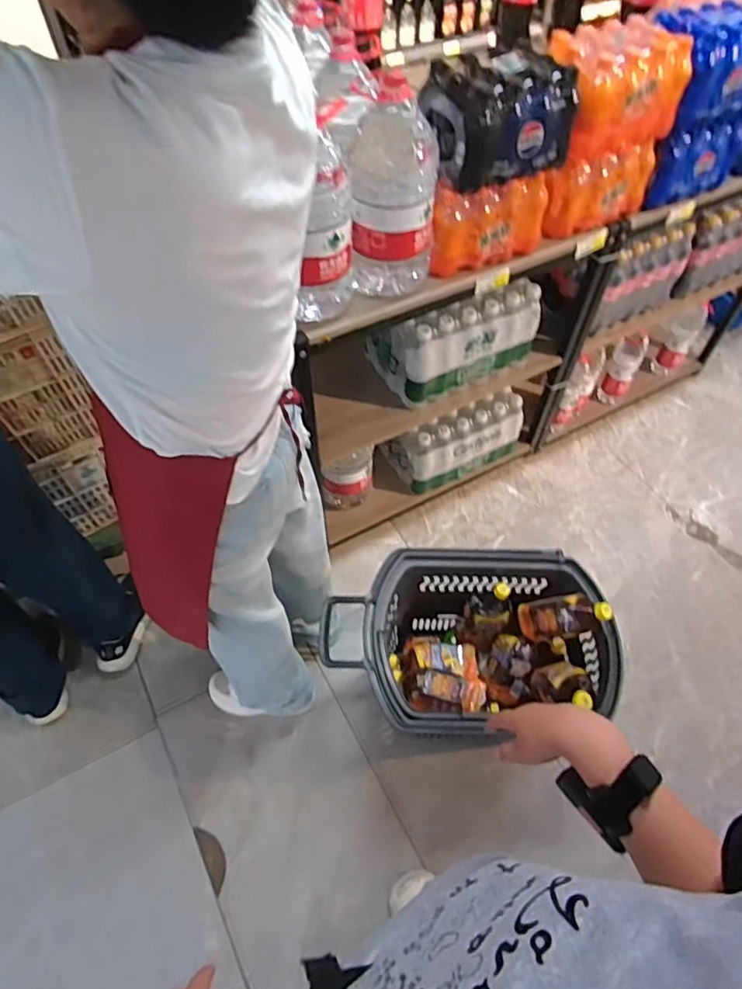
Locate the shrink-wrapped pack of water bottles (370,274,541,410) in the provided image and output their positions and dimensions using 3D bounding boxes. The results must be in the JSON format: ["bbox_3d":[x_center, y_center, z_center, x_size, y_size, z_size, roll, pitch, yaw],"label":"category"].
[{"bbox_3d":[0.215,-0.418,1.457,0.386,0.230,0.207,-23,58,-16],"label":"shrink-wrapped pack of water bottles"}]

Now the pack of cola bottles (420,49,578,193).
[{"bbox_3d":[0.225,-0.682,1.025,0.254,0.155,0.158,-24,58,-16],"label":"pack of cola bottles"}]

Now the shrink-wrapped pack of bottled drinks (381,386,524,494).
[{"bbox_3d":[0.259,-0.204,1.729,0.387,0.247,0.200,-24,62,-14],"label":"shrink-wrapped pack of bottled drinks"}]

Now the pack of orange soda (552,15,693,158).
[{"bbox_3d":[0.459,-0.799,1.120,0.261,0.173,0.186,-18,57,-12],"label":"pack of orange soda"}]

